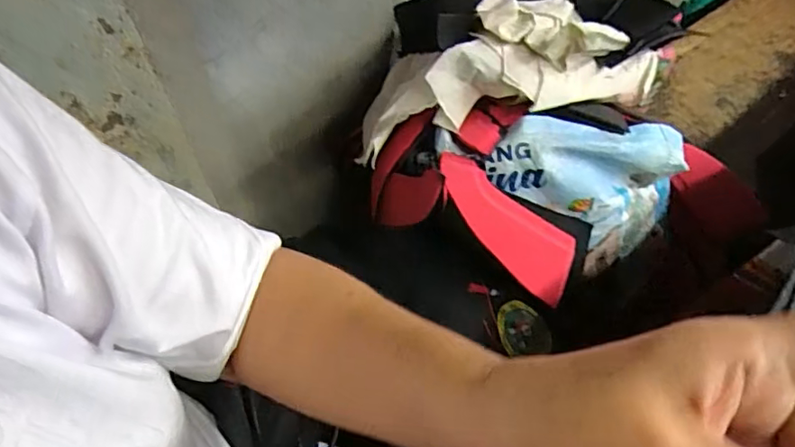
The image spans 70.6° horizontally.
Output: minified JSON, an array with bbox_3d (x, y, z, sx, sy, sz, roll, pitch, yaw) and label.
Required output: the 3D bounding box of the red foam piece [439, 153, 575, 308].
[{"bbox_3d":[0.104,0.006,0.553,0.168,0.025,0.067,37,84,-15],"label":"red foam piece"}]

